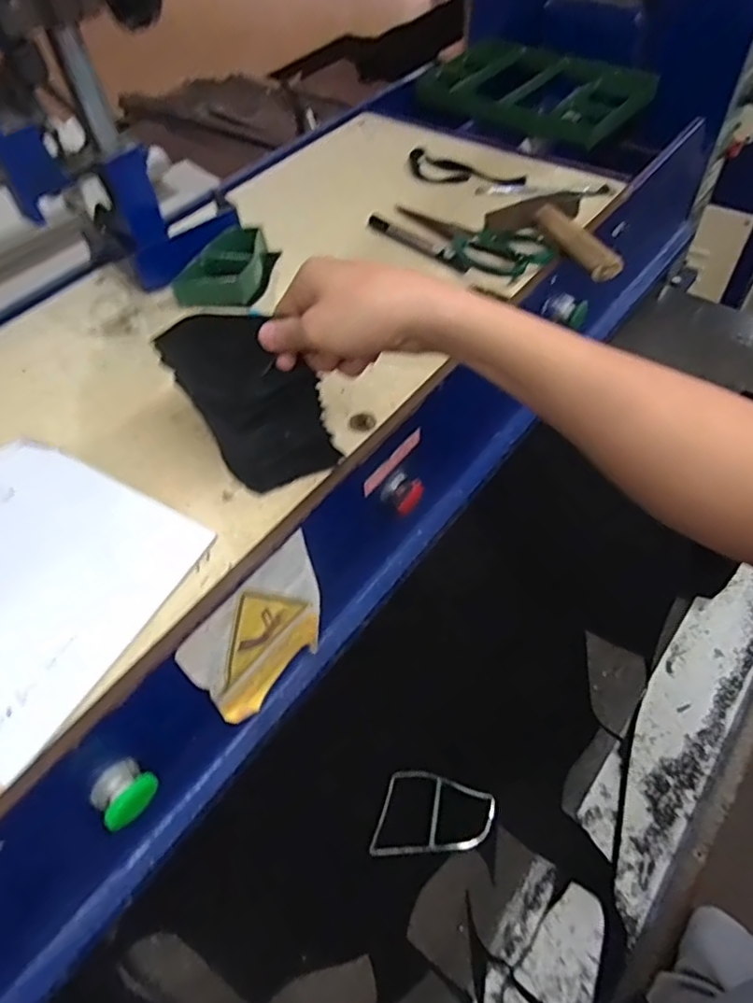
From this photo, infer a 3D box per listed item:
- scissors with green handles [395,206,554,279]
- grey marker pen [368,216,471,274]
[{"bbox_3d":[0.103,-0.305,0.655,0.082,0.017,0.189,-28,57,-15],"label":"scissors with green handles"},{"bbox_3d":[0.044,-0.288,0.651,0.016,0.008,0.145,-40,61,-22],"label":"grey marker pen"}]

